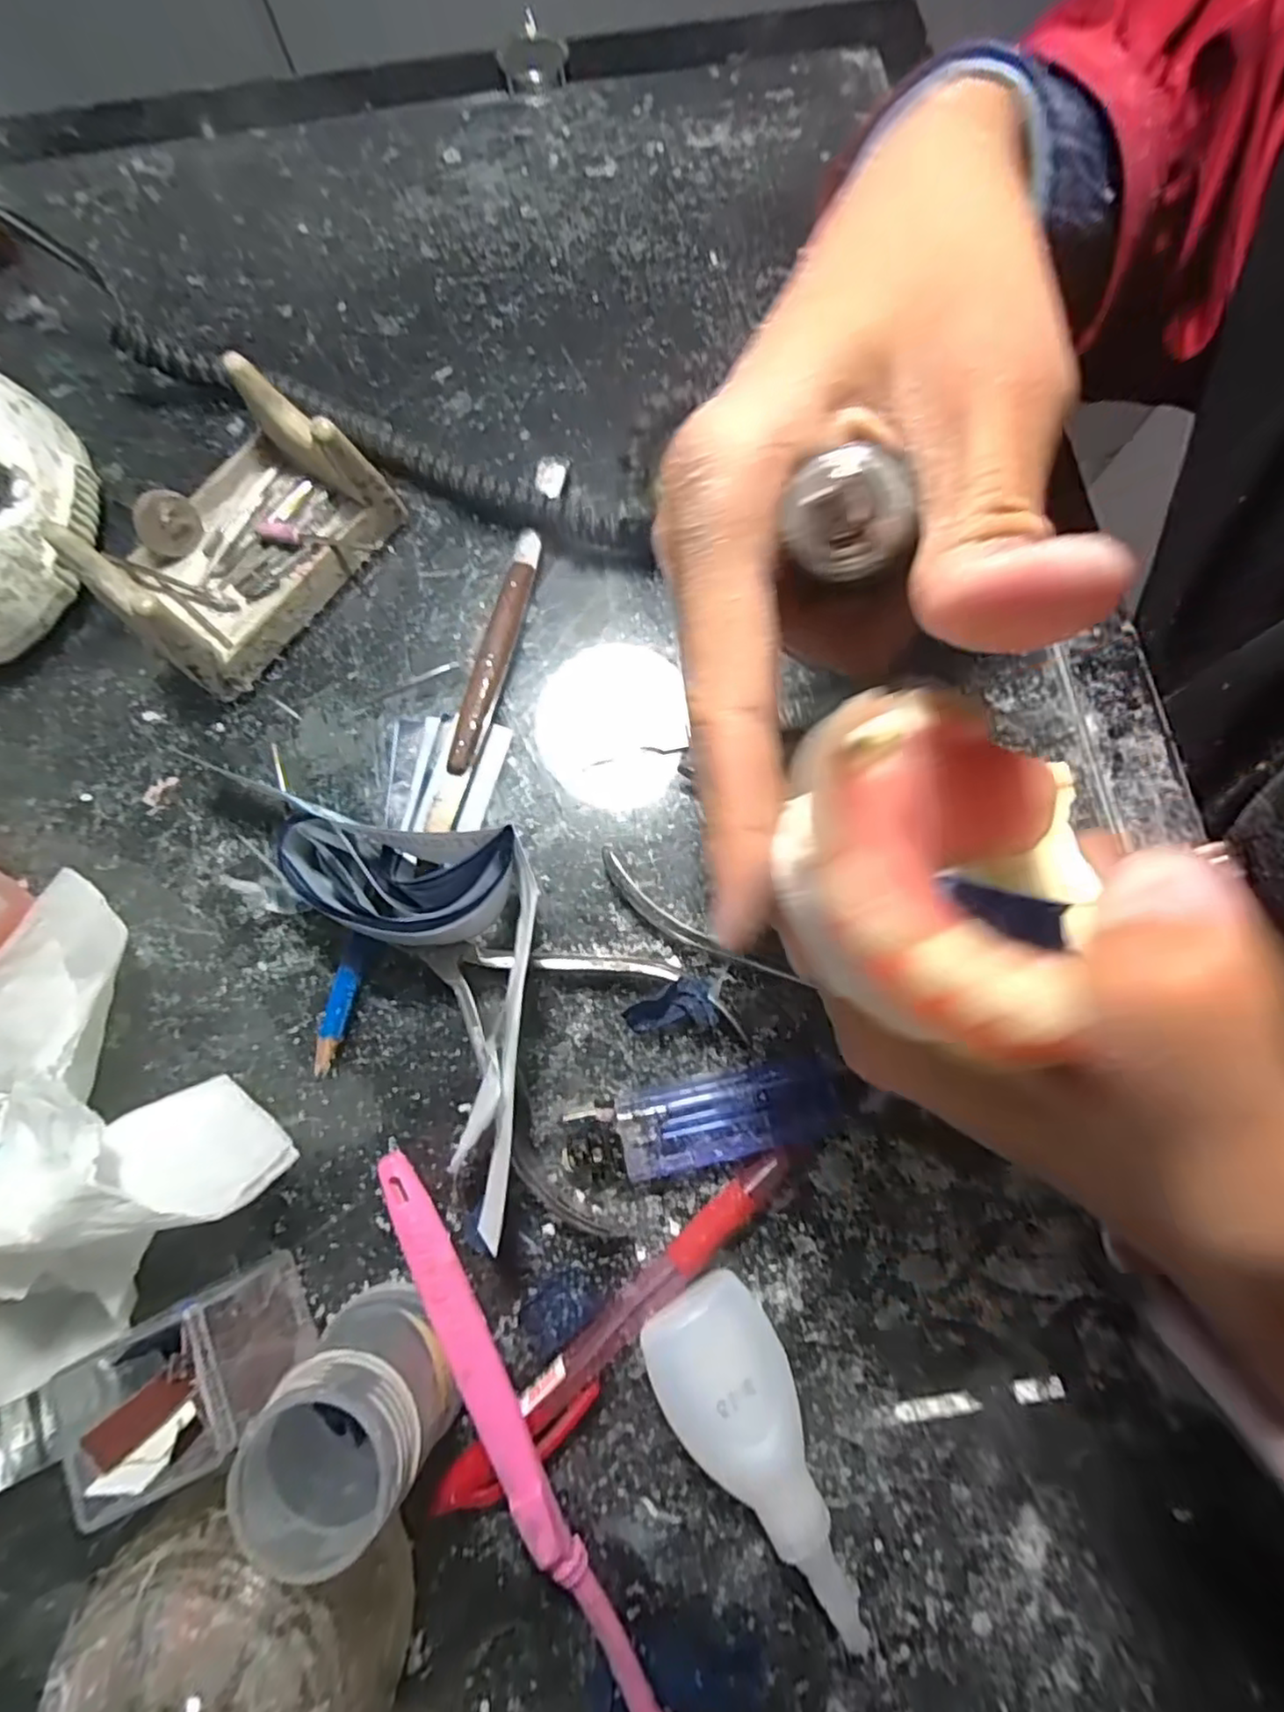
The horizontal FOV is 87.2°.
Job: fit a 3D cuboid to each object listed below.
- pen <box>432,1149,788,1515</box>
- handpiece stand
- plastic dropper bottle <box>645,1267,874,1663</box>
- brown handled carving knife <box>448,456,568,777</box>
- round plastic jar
[{"bbox_3d":[-0.004,0.136,0.195,0.129,0.011,0.015,-43,80,-8],"label":"pen"},{"bbox_3d":[-0.144,-0.115,0.237,0.061,0.043,0.093,38,81,8],"label":"handpiece stand"},{"bbox_3d":[0.035,0.162,0.184,0.033,0.021,0.088,-33,79,-6],"label":"plastic dropper bottle"},{"bbox_3d":[-0.048,-0.091,0.247,0.010,0.010,0.131,12,78,4],"label":"brown handled carving knife"},{"bbox_3d":[-0.075,0.146,0.175,0.042,0.050,0.046,40,81,9],"label":"round plastic jar"}]

